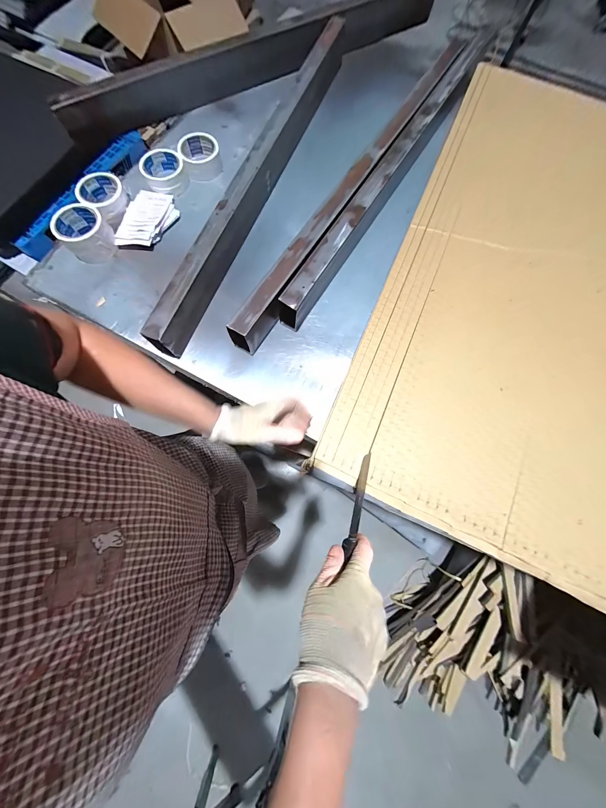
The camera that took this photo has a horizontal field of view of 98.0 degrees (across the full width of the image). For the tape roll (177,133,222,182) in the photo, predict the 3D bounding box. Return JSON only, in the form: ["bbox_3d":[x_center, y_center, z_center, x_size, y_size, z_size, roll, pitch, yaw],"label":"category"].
[{"bbox_3d":[-0.252,-0.608,0.654,0.095,0.050,0.111,-13,77,-4],"label":"tape roll"}]

